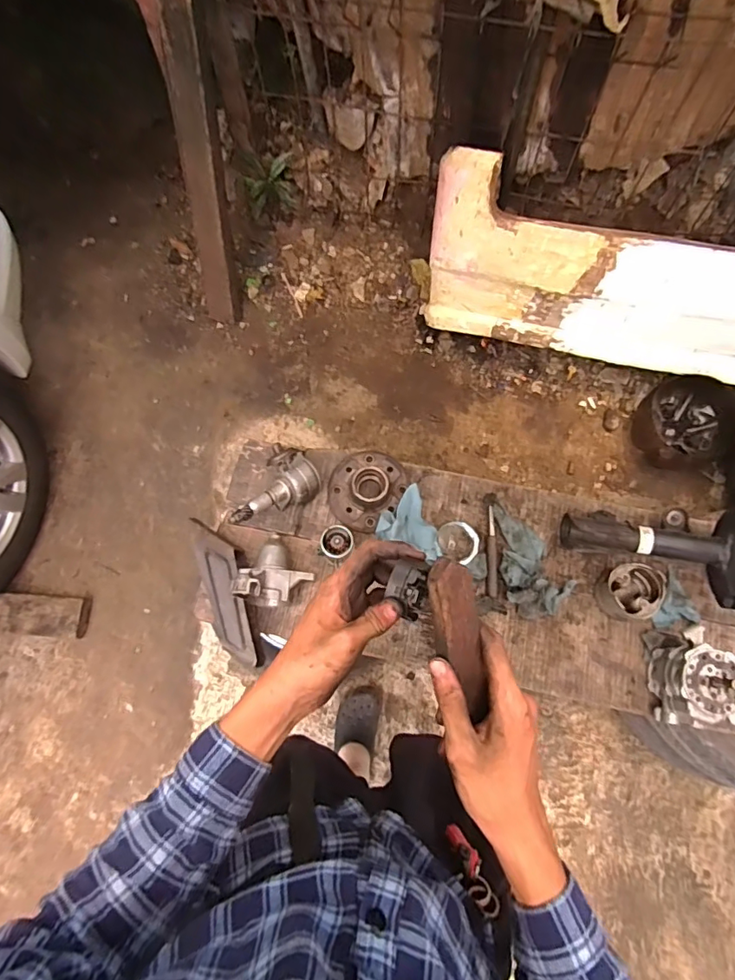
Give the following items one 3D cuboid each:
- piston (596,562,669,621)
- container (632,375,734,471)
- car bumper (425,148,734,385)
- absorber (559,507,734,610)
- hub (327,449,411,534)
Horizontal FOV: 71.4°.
[{"bbox_3d":[0.439,0.168,0.851,0.091,0.054,0.094,21,71,6],"label":"piston"},{"bbox_3d":[0.880,-0.180,1.435,0.250,0.147,0.237,0,70,-1],"label":"container"},{"bbox_3d":[0.831,-0.481,1.255,1.380,0.466,0.130,15,45,4],"label":"car bumper"},{"bbox_3d":[0.527,0.103,0.815,0.385,0.149,0.154,3,70,0],"label":"absorber"},{"bbox_3d":[-0.003,-0.007,0.886,0.126,0.045,0.145,26,72,8],"label":"hub"}]

